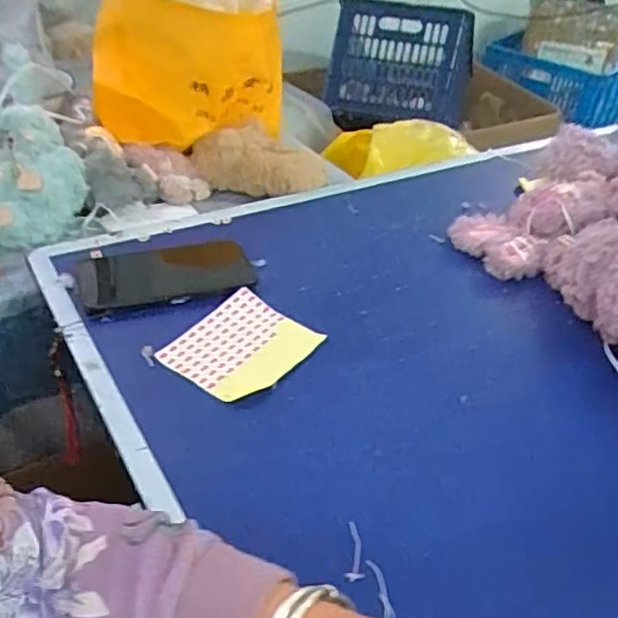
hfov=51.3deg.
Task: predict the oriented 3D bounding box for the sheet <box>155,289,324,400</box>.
[{"bbox_3d":[-0.057,0.032,0.572,0.097,0.019,0.113,27,43,24],"label":"sheet"}]

